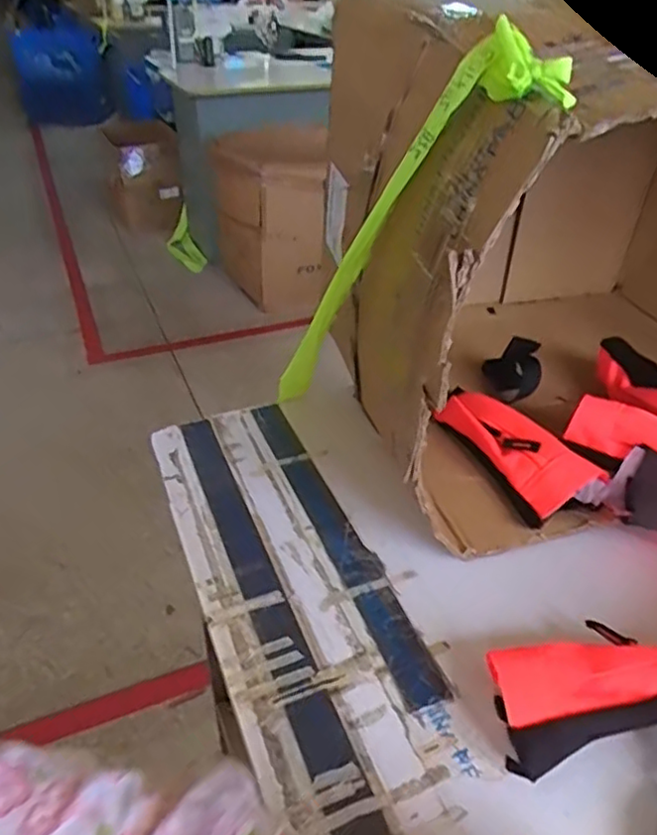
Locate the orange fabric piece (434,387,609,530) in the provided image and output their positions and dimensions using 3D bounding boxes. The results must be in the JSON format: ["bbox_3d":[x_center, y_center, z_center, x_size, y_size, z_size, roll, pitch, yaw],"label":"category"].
[{"bbox_3d":[0.202,0.035,0.718,0.082,0.064,0.199,-15,39,-20],"label":"orange fabric piece"}]

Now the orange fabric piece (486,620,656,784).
[{"bbox_3d":[0.247,0.204,0.516,0.245,0.062,0.097,-9,37,-13],"label":"orange fabric piece"}]

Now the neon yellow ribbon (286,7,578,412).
[{"bbox_3d":[0.033,-0.122,0.628,0.042,0.536,0.082,-24,76,-30],"label":"neon yellow ribbon"}]

